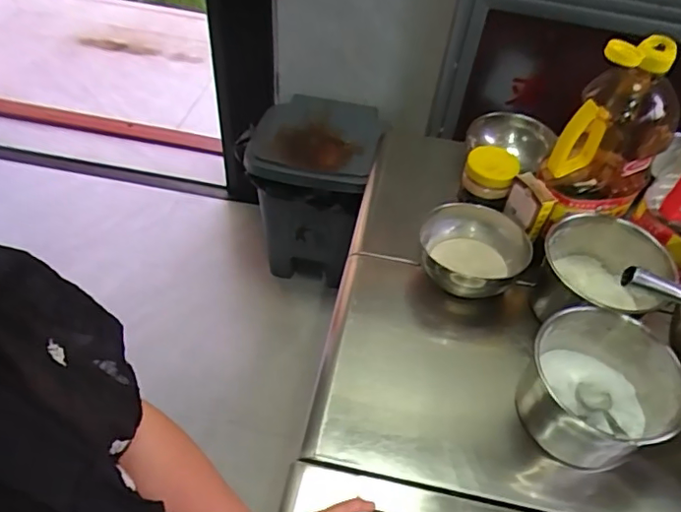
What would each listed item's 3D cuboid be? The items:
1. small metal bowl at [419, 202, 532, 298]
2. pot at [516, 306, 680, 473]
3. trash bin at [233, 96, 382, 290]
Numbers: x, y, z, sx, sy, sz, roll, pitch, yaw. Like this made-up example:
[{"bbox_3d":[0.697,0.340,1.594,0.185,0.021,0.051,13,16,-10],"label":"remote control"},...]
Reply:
[{"bbox_3d":[0.175,0.001,0.735,0.134,0.080,0.137,2,49,-3],"label":"small metal bowl"},{"bbox_3d":[0.278,0.143,0.592,0.136,0.119,0.137,2,49,-3],"label":"pot"},{"bbox_3d":[-0.085,-0.158,1.494,0.324,0.508,0.275,11,49,5],"label":"trash bin"}]

